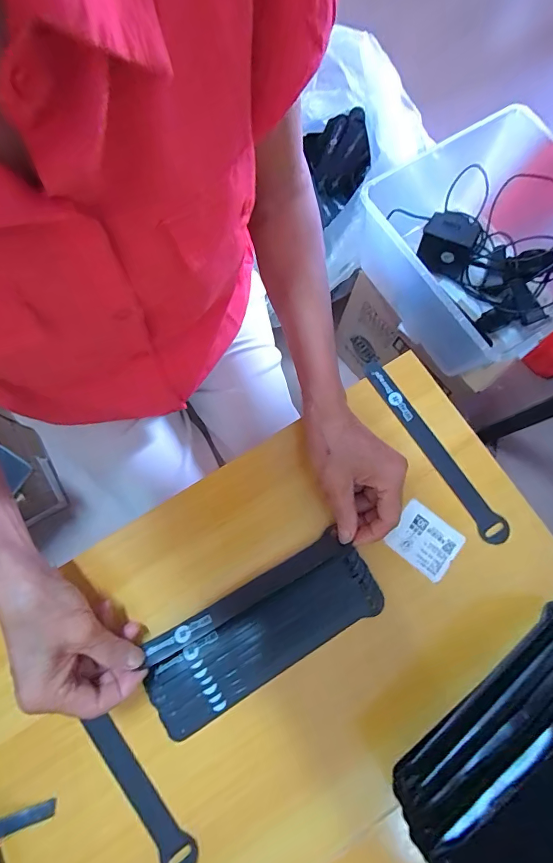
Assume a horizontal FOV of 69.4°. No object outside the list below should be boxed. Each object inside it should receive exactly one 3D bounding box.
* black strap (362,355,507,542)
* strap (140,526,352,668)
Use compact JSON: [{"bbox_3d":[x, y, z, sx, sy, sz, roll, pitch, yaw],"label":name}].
[{"bbox_3d":[0.147,0.015,0.375,0.022,0.010,0.197,-31,78,-10],"label":"black strap"},{"bbox_3d":[-0.023,0.136,0.332,0.176,0.018,0.021,-27,76,-13],"label":"strap"}]

